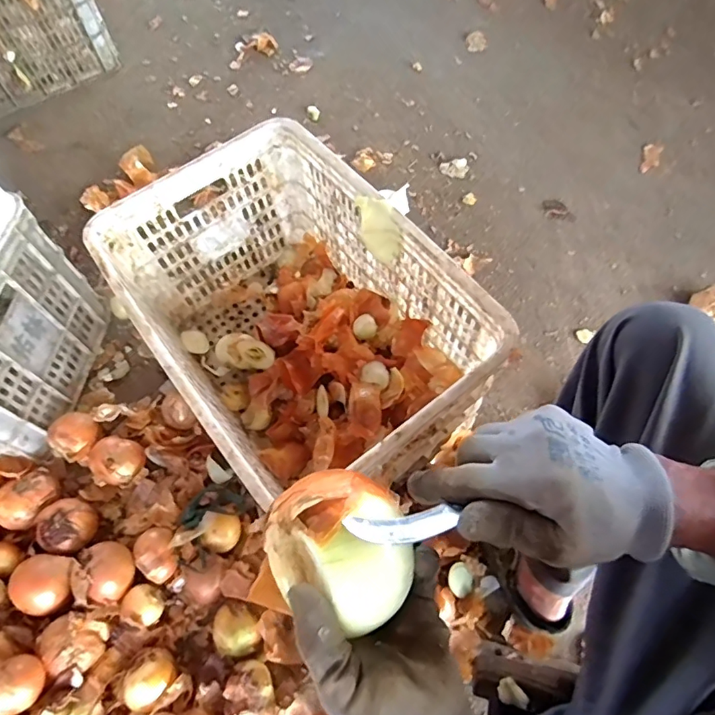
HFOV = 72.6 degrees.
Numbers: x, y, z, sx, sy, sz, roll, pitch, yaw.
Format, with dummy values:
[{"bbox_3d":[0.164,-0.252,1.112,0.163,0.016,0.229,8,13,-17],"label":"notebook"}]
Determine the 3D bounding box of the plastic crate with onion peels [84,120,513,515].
[{"bbox_3d":[-0.090,-0.039,0.761,0.367,0.287,0.524,-36,66,-15],"label":"plastic crate with onion peels"}]

